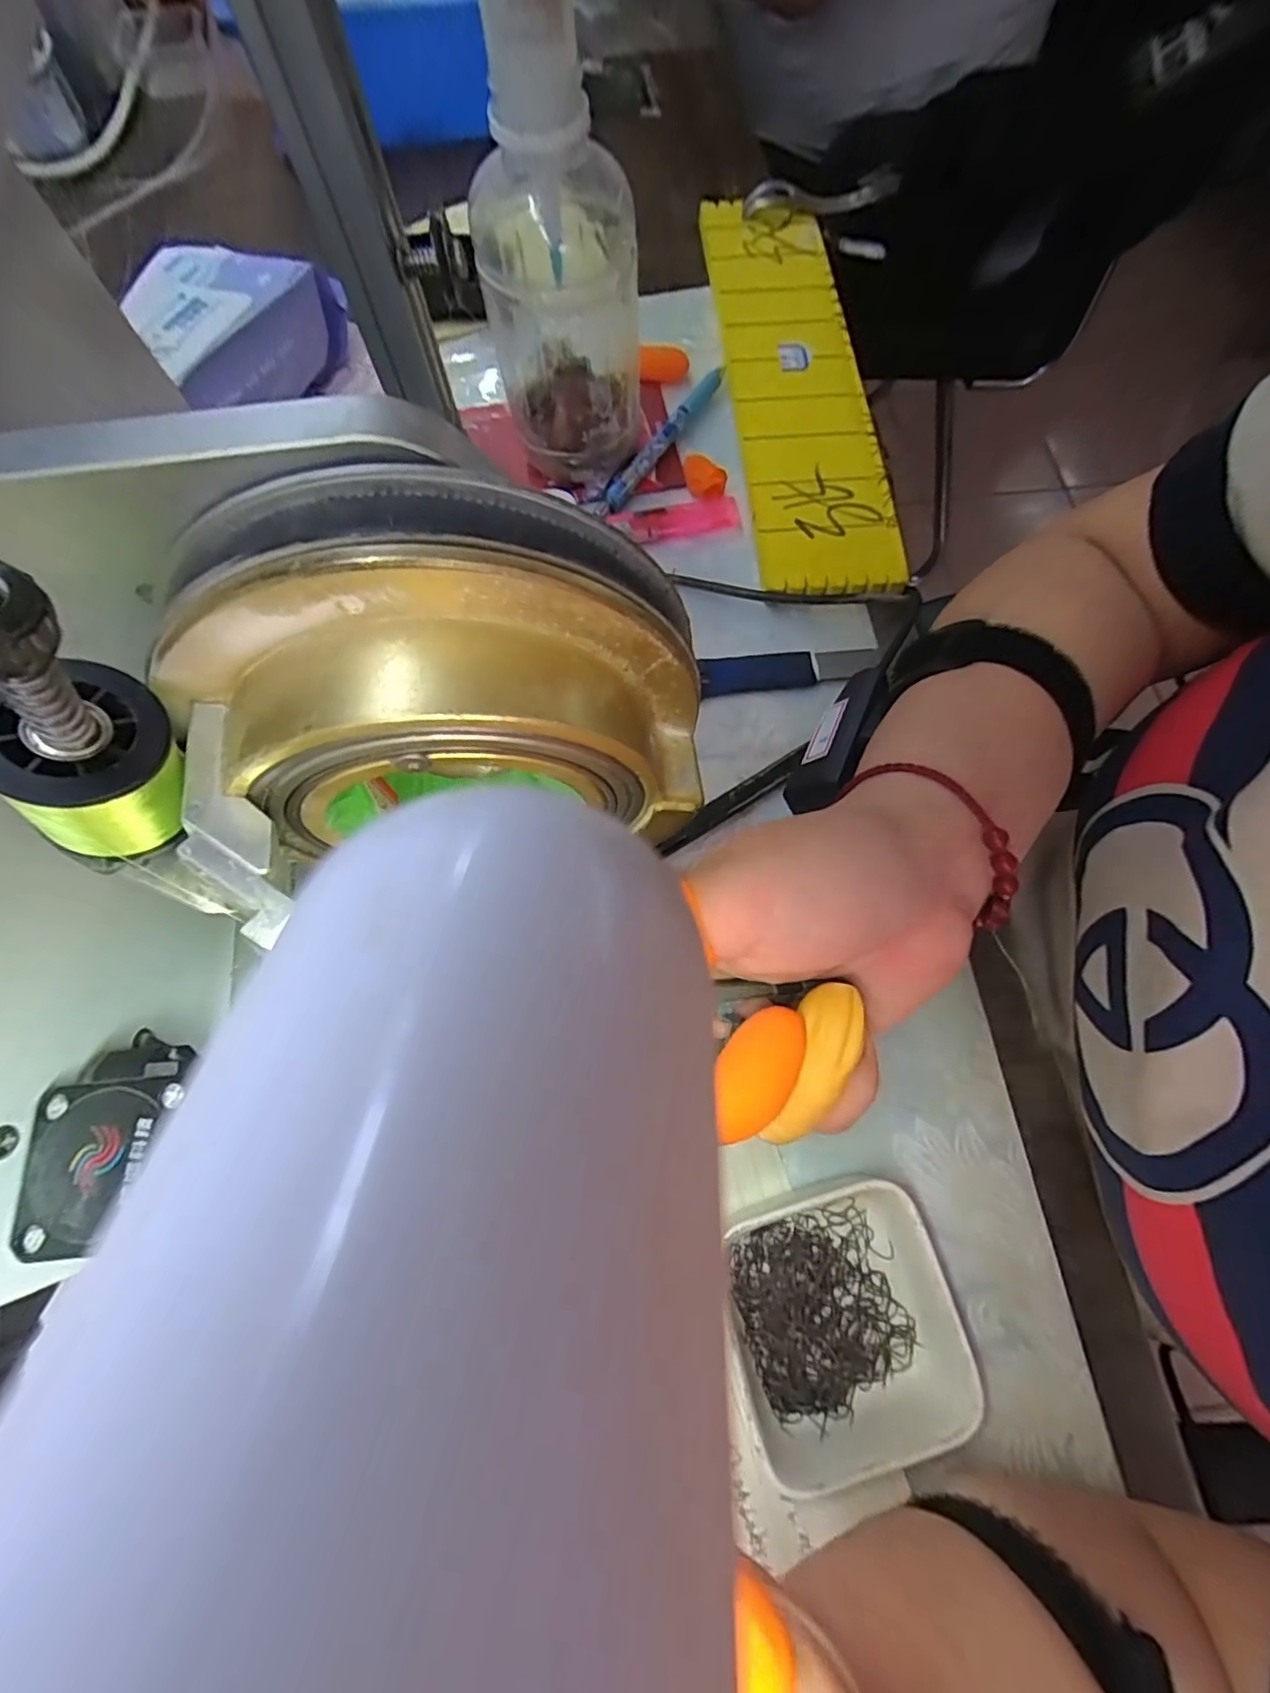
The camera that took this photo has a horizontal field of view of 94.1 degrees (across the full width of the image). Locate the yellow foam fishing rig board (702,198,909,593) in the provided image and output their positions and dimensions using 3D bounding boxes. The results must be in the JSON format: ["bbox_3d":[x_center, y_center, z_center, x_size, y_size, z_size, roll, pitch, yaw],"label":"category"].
[{"bbox_3d":[0.102,-0.302,0.377,0.081,0.008,0.336,-4,73,1],"label":"yellow foam fishing rig board"}]

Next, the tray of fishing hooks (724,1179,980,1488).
[{"bbox_3d":[0.076,0.177,0.221,0.077,0.032,0.082,-13,73,-4],"label":"tray of fishing hooks"}]

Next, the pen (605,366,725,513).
[{"bbox_3d":[0.020,-0.258,0.370,0.013,0.012,0.133,31,75,9],"label":"pen"}]

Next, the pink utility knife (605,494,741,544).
[{"bbox_3d":[0.024,-0.194,0.349,0.076,0.008,0.022,-8,73,-2],"label":"pink utility knife"}]

